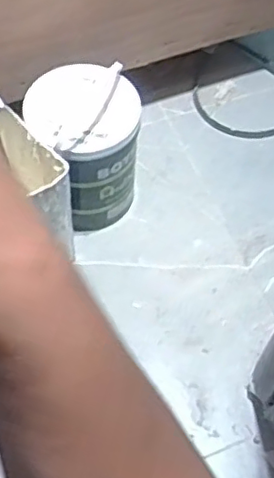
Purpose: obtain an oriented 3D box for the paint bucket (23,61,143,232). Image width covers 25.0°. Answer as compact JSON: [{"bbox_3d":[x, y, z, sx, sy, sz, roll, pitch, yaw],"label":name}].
[{"bbox_3d":[-0.083,-0.138,0.974,0.152,0.202,0.159,1,57,-2],"label":"paint bucket"}]

